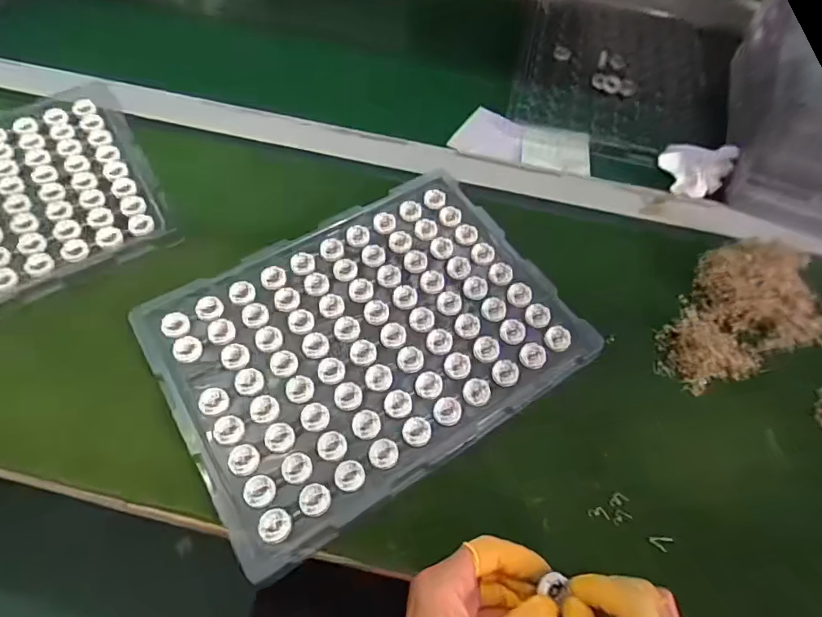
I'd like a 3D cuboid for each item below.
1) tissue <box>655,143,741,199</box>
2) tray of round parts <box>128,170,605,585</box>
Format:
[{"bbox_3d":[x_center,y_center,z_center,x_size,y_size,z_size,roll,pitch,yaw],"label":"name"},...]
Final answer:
[{"bbox_3d":[0.328,-0.168,0.570,0.070,0.033,0.067,-37,68,-22],"label":"tissue"},{"bbox_3d":[-0.035,0.021,0.449,0.341,0.017,0.250,-29,66,-19],"label":"tray of round parts"}]

